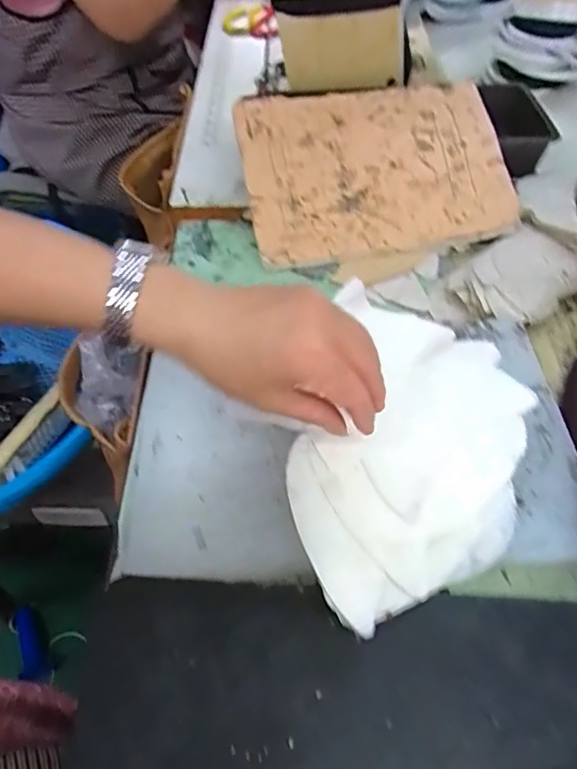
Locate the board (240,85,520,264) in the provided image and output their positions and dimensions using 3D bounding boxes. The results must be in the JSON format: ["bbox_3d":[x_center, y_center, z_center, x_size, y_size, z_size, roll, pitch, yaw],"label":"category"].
[{"bbox_3d":[0.084,-0.214,0.523,0.249,0.014,0.181,-8,81,-1],"label":"board"}]

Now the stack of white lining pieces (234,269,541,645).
[{"bbox_3d":[0.073,0.027,0.339,0.178,0.035,0.186,-20,56,-14],"label":"stack of white lining pieces"}]

